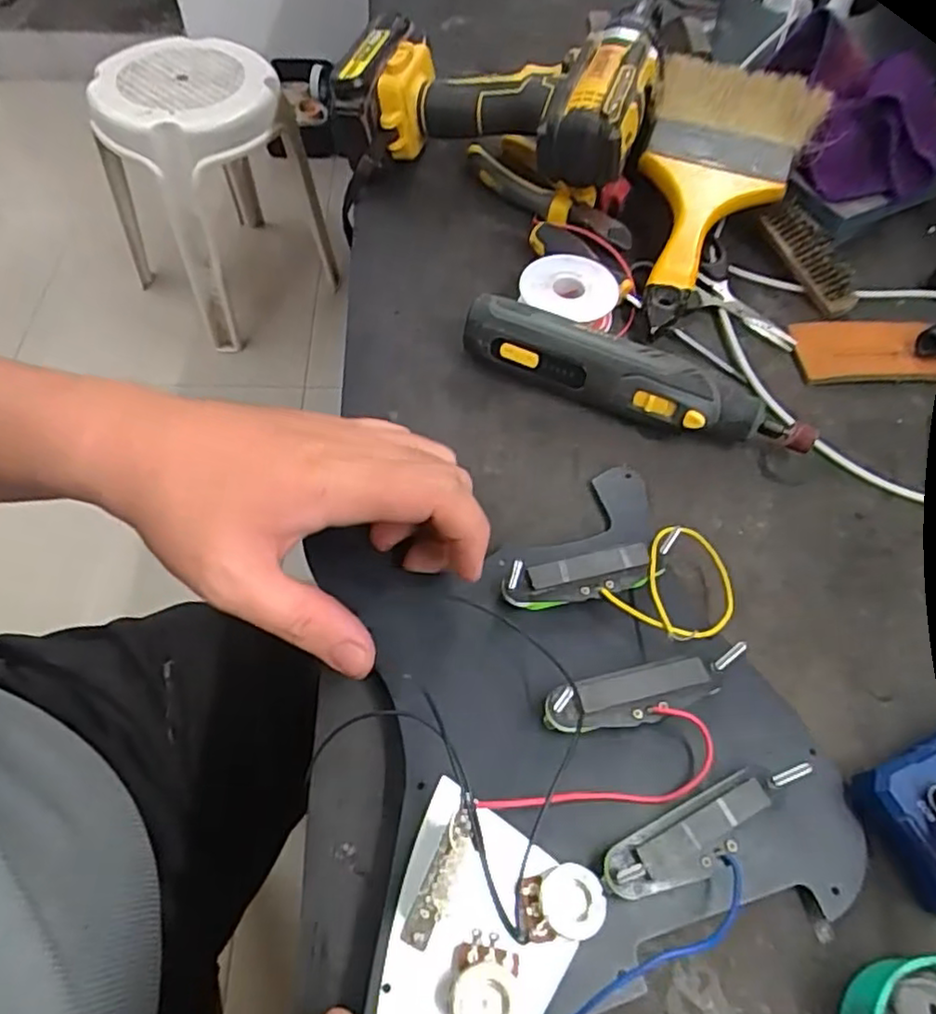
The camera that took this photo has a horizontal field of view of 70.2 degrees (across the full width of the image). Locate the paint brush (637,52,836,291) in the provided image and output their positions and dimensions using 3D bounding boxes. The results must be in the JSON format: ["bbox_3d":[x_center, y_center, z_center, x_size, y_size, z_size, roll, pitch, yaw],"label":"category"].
[{"bbox_3d":[0.158,-0.226,0.452,0.109,0.020,0.193,26,75,10],"label":"paint brush"}]

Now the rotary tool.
[{"bbox_3d":[0.093,-0.072,0.380,0.196,0.042,0.032,22,58,11],"label":"rotary tool"}]

